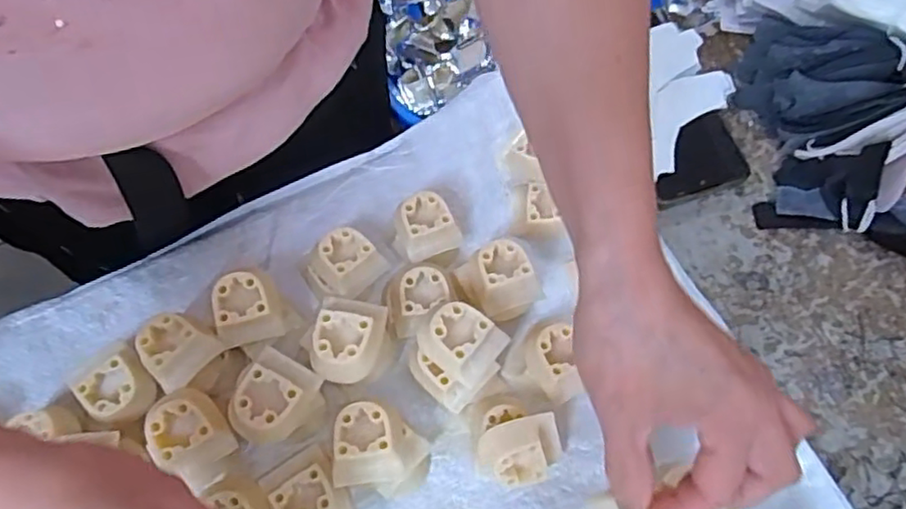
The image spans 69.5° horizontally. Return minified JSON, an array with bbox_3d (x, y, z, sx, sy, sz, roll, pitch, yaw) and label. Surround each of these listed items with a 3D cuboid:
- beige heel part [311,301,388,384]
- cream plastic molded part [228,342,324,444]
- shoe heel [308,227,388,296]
[{"bbox_3d":[-0.060,0.051,0.370,0.039,0.034,0.044,7,64,4],"label":"beige heel part"},{"bbox_3d":[-0.099,0.079,0.357,0.039,0.034,0.046,27,67,13],"label":"cream plastic molded part"},{"bbox_3d":[-0.068,0.007,0.417,0.039,0.029,0.036,-42,71,-18],"label":"shoe heel"}]

